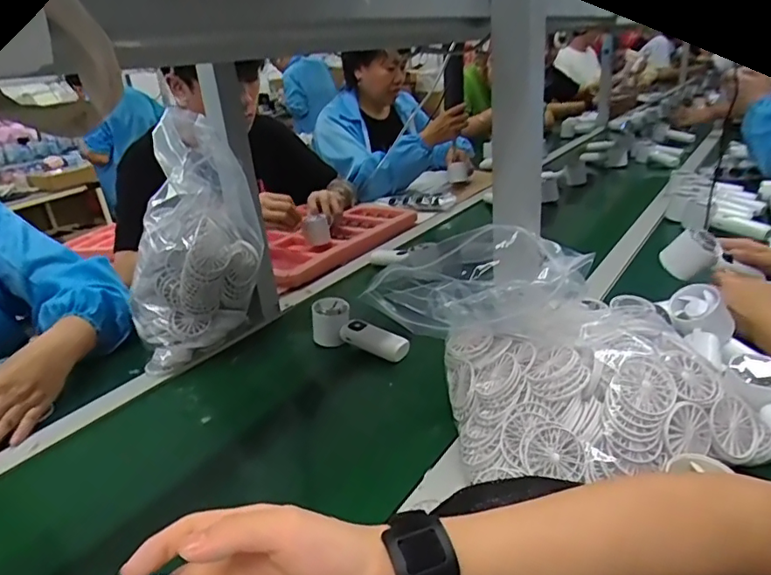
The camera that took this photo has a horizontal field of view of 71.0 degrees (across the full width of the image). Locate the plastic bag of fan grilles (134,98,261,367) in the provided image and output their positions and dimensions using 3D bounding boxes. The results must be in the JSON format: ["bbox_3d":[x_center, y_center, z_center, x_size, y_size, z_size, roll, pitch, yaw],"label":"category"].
[{"bbox_3d":[-0.285,-0.066,0.763,0.156,0.321,0.183,19,33,41],"label":"plastic bag of fan grilles"}]

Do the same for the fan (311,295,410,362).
[{"bbox_3d":[-0.040,0.061,0.766,0.143,0.056,0.052,18,32,39],"label":"fan"}]

